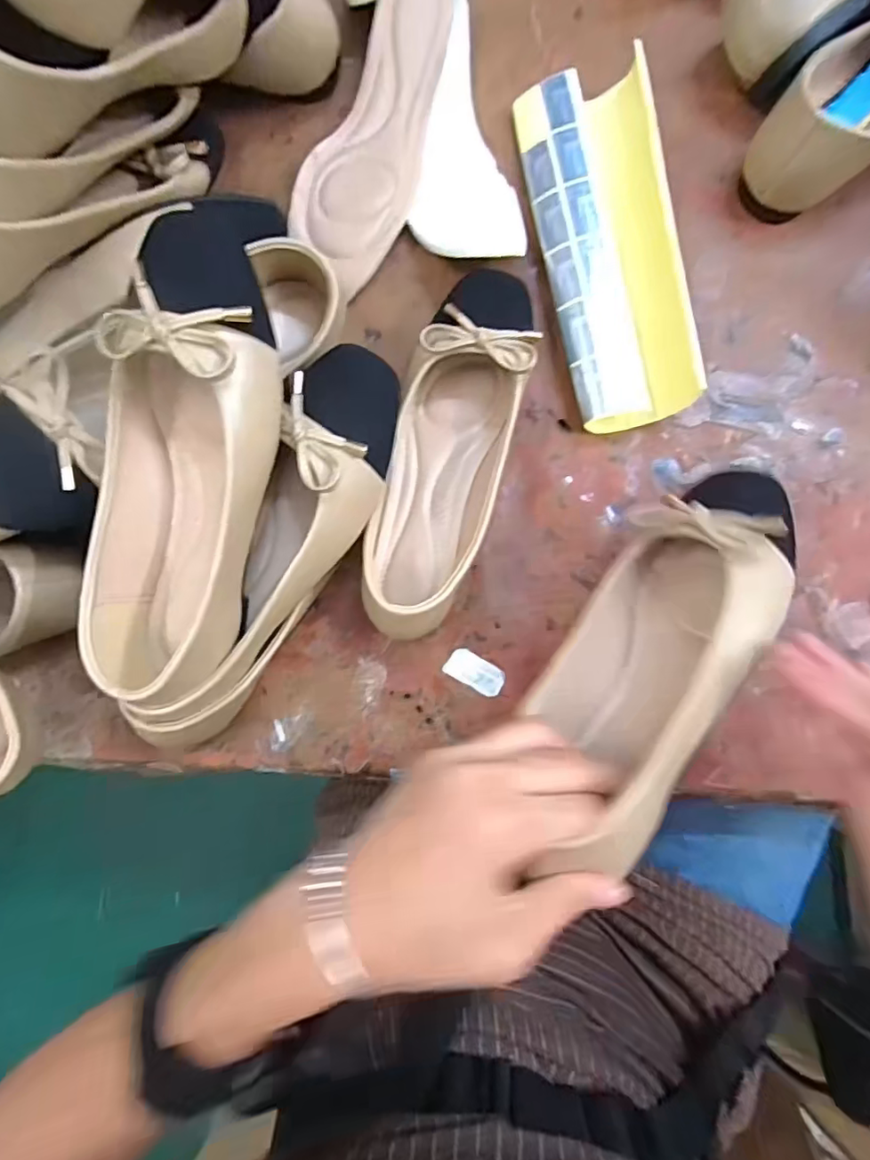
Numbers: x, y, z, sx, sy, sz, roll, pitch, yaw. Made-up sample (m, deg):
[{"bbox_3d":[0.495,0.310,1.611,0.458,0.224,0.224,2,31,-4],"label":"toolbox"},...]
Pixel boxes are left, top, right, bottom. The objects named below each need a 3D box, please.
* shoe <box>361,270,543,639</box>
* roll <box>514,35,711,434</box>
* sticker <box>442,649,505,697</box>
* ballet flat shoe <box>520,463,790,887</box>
[{"bbox_3d":[0.003,-0.070,0.356,0.079,0.058,0.212,16,86,5],"label":"shoe"},{"bbox_3d":[0.112,-0.225,0.371,0.081,0.044,0.250,-6,84,3],"label":"roll"},{"bbox_3d":[0.028,0.062,0.374,0.039,0.004,0.021,29,87,6],"label":"sticker"},{"bbox_3d":[0.111,0.034,0.279,0.075,0.073,0.225,32,64,4],"label":"ballet flat shoe"}]

